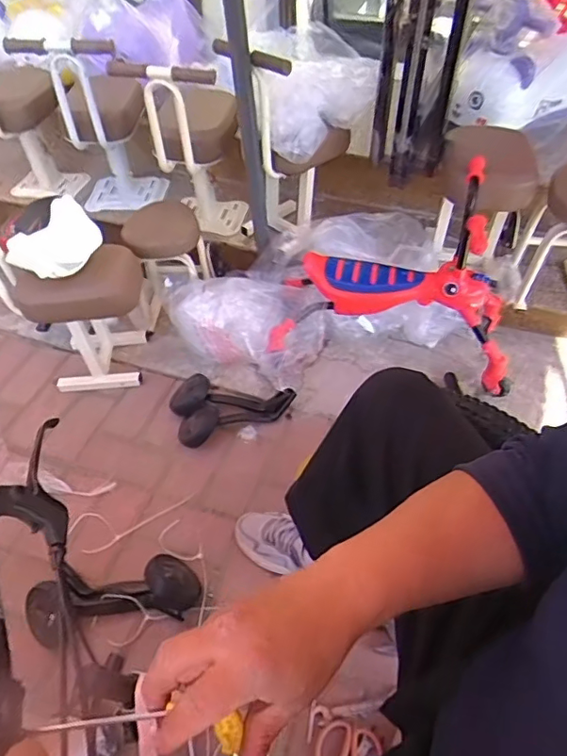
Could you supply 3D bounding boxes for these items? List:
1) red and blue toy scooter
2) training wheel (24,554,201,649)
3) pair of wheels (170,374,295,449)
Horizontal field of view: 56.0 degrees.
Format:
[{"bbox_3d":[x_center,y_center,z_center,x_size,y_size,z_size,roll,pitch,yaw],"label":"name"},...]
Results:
[{"bbox_3d":[0.256,-0.231,1.218,0.564,0.395,0.314,5,49,6],"label":"red and blue toy scooter"},{"bbox_3d":[-0.297,0.375,0.948,0.289,0.081,0.125,-7,49,-4],"label":"training wheel"},{"bbox_3d":[-0.122,0.051,1.240,0.273,0.070,0.160,-18,51,-14],"label":"pair of wheels"}]

